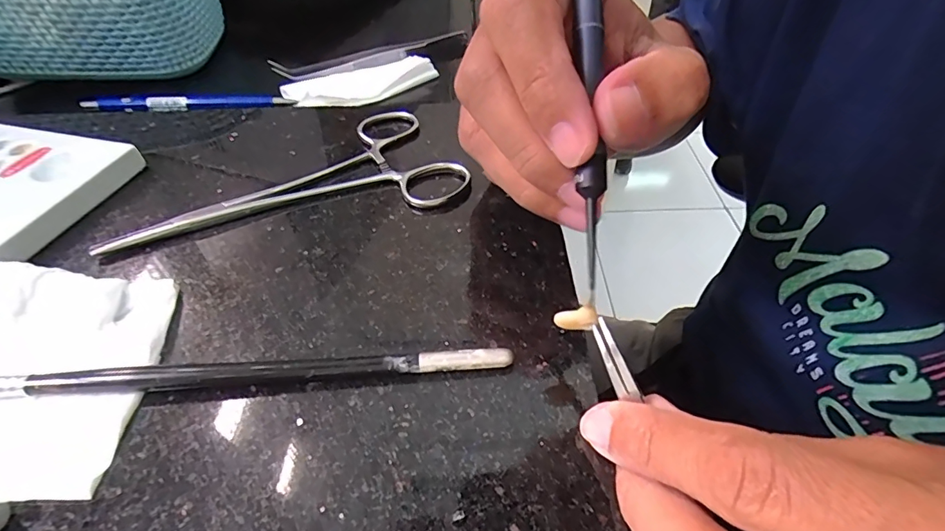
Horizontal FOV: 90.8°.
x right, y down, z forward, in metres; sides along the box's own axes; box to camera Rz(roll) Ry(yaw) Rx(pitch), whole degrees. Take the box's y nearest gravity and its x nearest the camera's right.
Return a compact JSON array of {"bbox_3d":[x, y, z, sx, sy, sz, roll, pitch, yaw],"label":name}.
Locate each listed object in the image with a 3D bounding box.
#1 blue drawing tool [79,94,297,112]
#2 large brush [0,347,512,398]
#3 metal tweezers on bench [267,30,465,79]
[{"bbox_3d":[-0.183,-0.102,0.297,0.135,0.012,0.011,0,47,1],"label":"blue drawing tool"},{"bbox_3d":[-0.082,0.032,0.141,0.183,0.007,0.013,-4,47,-4],"label":"large brush"},{"bbox_3d":[-0.071,-0.151,0.335,0.138,0.011,0.011,-20,49,-16],"label":"metal tweezers on bench"}]

